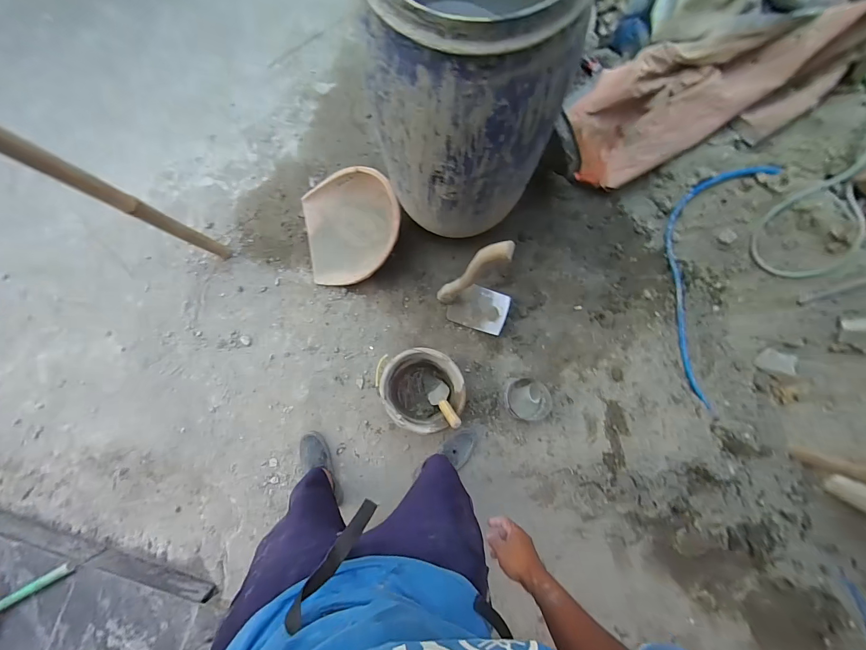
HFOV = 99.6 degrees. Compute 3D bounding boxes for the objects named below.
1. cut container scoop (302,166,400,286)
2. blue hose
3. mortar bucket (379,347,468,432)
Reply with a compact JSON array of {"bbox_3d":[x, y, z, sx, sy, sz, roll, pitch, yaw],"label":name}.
[{"bbox_3d":[-0.325,-0.399,1.426,0.381,0.200,0.432,-11,86,-2],"label":"cut container scoop"},{"bbox_3d":[1.039,-0.193,1.423,0.305,0.135,0.984,19,81,4],"label":"blue hose"},{"bbox_3d":[-0.033,0.228,1.311,0.276,0.215,0.259,0,86,-1],"label":"mortar bucket"}]

